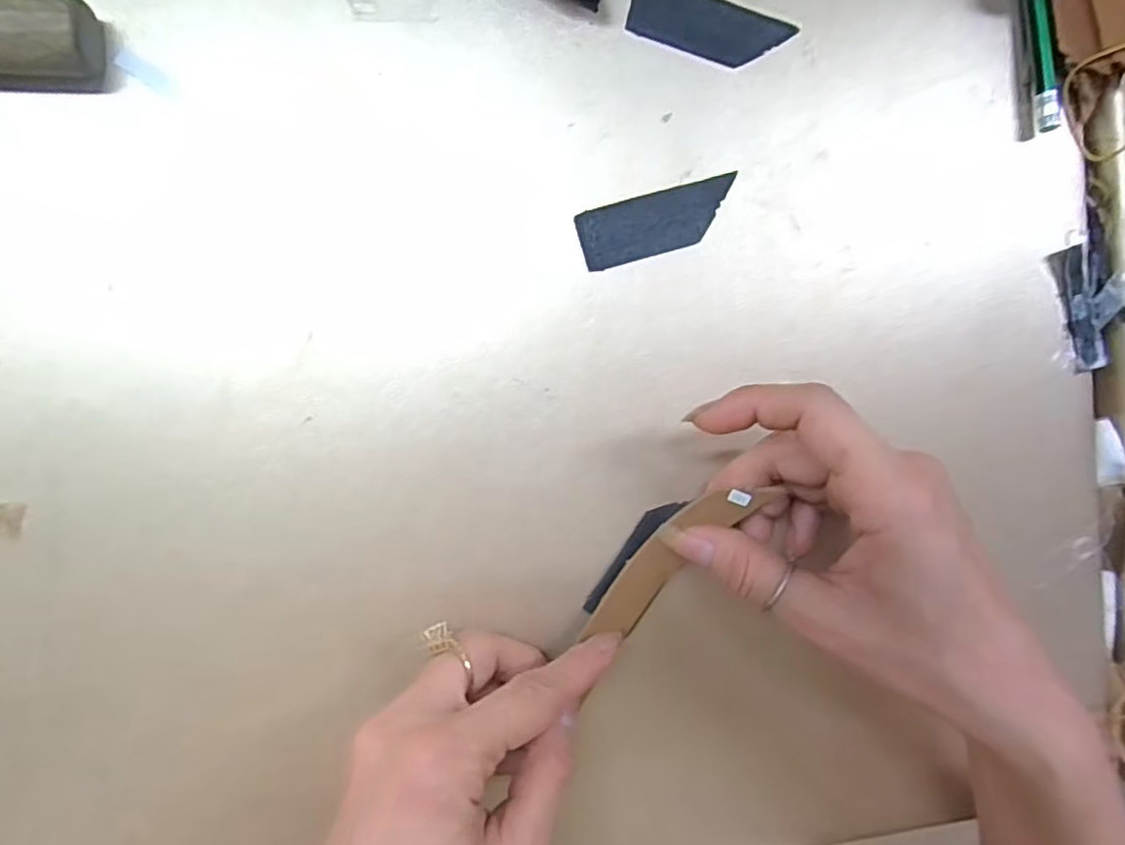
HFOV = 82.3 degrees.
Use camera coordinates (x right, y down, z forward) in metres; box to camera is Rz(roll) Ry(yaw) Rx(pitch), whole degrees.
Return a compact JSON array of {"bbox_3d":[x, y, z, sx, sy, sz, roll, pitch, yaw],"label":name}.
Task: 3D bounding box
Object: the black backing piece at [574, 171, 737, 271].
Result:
[{"bbox_3d":[0.038,-0.078,0.250,0.064,0.004,0.023,-18,95,-7],"label":"black backing piece"}]

